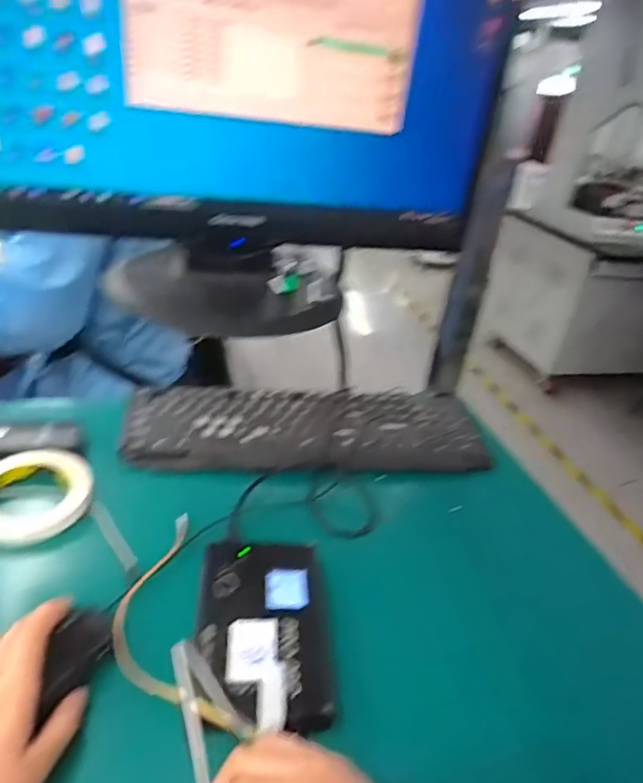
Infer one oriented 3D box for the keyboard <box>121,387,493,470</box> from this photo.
[{"bbox_3d":[-0.011,0.046,0.681,0.433,0.036,0.147,1,31,-13],"label":"keyboard"}]

